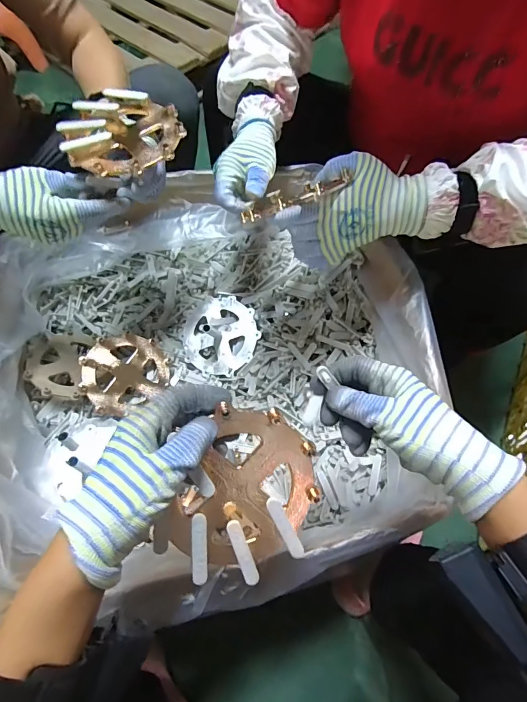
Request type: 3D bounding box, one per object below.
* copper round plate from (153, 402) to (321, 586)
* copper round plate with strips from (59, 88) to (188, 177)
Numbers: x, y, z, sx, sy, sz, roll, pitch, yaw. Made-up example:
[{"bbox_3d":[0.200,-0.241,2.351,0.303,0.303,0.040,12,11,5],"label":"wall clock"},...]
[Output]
[{"bbox_3d":[-0.012,0.114,0.303,0.107,0.028,0.127,29,81,-15],"label":"copper round plate"},{"bbox_3d":[-0.170,-0.257,0.460,0.140,0.029,0.125,-5,62,-3],"label":"copper round plate with strips"}]

